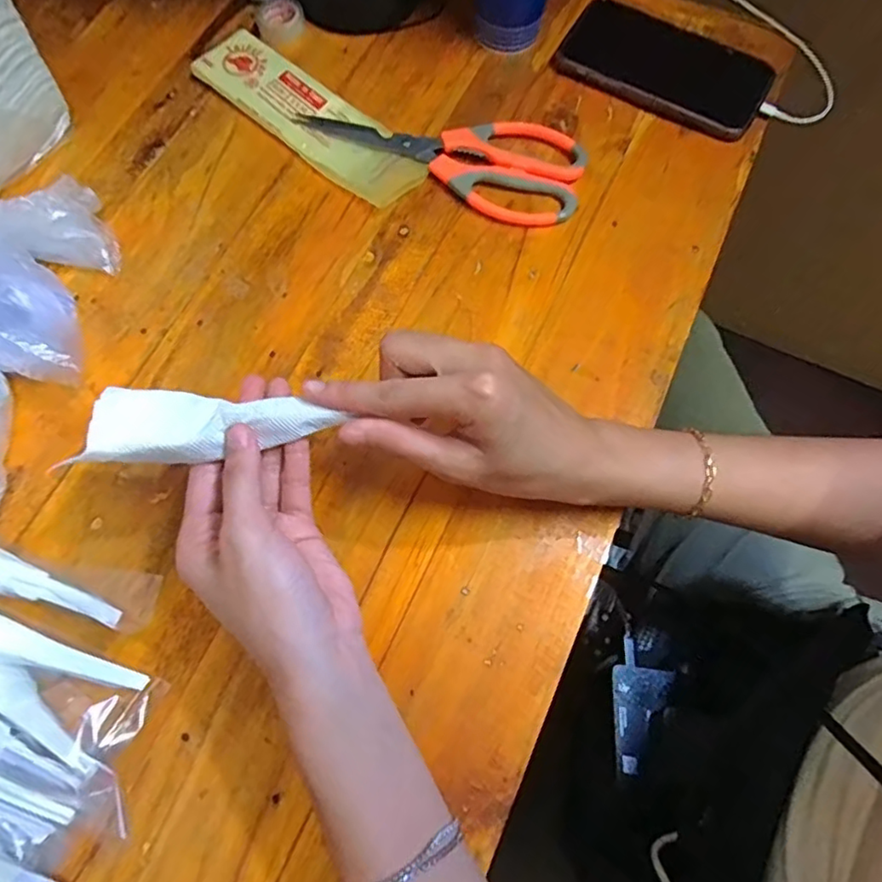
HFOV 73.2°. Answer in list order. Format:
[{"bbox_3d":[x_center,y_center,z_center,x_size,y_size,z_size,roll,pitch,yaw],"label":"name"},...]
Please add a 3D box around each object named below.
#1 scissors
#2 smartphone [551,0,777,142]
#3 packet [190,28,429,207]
[{"bbox_3d":[0.005,-0.213,0.422,0.200,0.012,0.080,26,72,7],"label":"scissors"},{"bbox_3d":[0.169,-0.284,0.451,0.152,0.016,0.085,29,72,8],"label":"smartphone"},{"bbox_3d":[-0.094,-0.235,0.430,0.189,0.011,0.056,41,74,12],"label":"packet"}]

